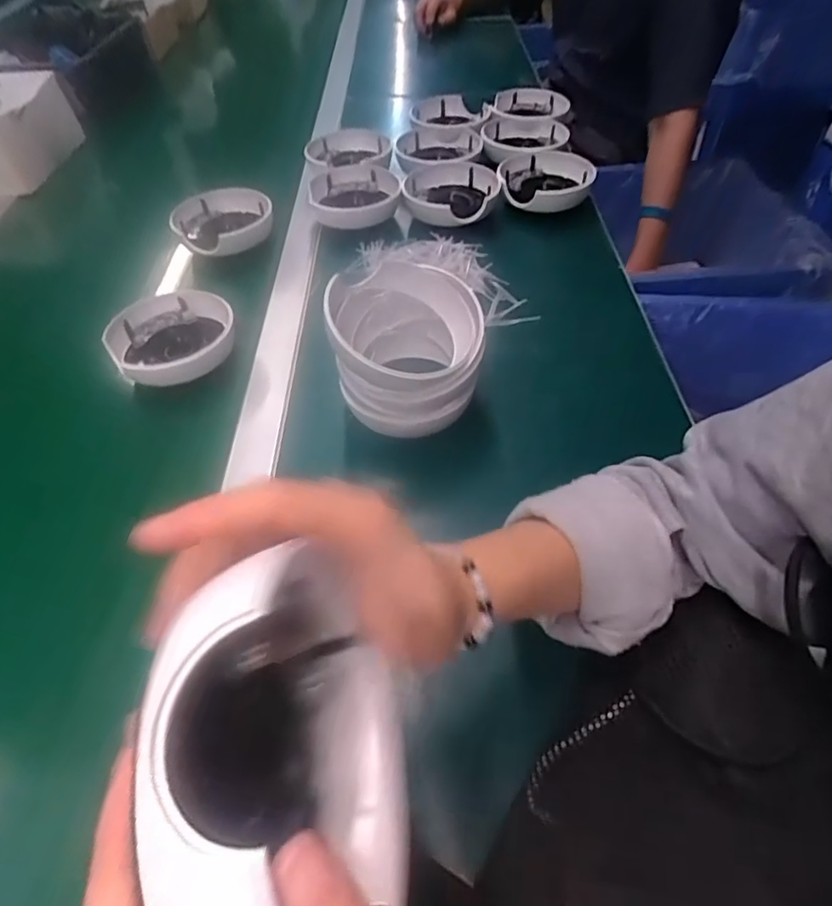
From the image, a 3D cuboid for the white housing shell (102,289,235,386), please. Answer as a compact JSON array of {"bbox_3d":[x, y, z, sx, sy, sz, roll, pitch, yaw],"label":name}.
[{"bbox_3d":[-0.234,-0.113,0.554,0.114,0.036,0.108,-2,49,2],"label":"white housing shell"}]

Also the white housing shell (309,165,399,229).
[{"bbox_3d":[-0.076,-0.319,0.711,0.109,0.038,0.115,-5,49,0],"label":"white housing shell"}]

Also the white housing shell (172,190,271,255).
[{"bbox_3d":[-0.229,-0.274,0.689,0.112,0.036,0.116,-14,50,-8],"label":"white housing shell"}]

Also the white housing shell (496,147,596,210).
[{"bbox_3d":[0.159,-0.343,0.720,0.121,0.041,0.120,13,52,15],"label":"white housing shell"}]

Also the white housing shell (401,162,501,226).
[{"bbox_3d":[0.043,-0.323,0.712,0.113,0.034,0.112,-2,49,3],"label":"white housing shell"}]

